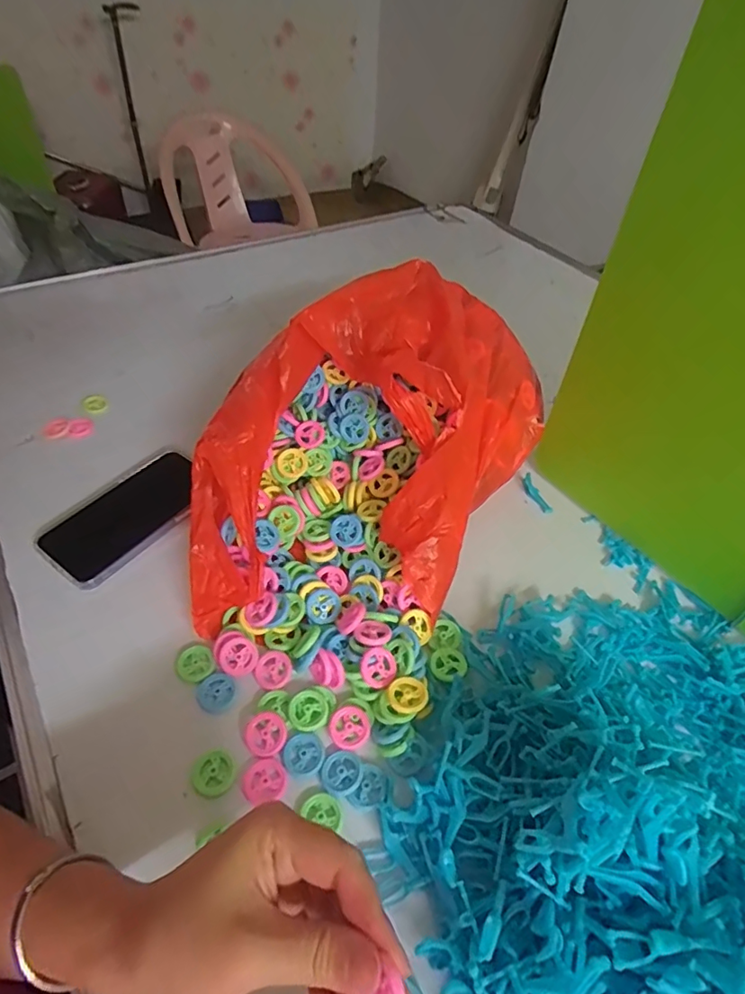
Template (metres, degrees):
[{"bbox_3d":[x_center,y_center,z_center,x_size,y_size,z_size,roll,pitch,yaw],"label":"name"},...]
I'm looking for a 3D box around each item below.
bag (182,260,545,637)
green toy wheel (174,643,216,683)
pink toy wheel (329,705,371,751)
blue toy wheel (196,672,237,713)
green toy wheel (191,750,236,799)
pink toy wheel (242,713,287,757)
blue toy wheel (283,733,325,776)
[{"bbox_3d":[-0.002,-0.050,0.488,0.248,0.161,0.399,27,50,18],"label":"bag"},{"bbox_3d":[-0.141,0.133,0.417,0.028,0.011,0.031,-25,55,-26],"label":"green toy wheel"},{"bbox_3d":[-0.017,0.170,0.388,0.029,0.005,0.029,3,47,-3],"label":"pink toy wheel"},{"bbox_3d":[-0.121,0.152,0.405,0.028,0.008,0.028,3,47,-3],"label":"blue toy wheel"},{"bbox_3d":[-0.111,0.193,0.365,0.028,0.004,0.029,3,47,-3],"label":"green toy wheel"},{"bbox_3d":[-0.078,0.175,0.383,0.029,0.004,0.029,3,65,-6],"label":"pink toy wheel"},{"bbox_3d":[-0.050,0.185,0.378,0.029,0.004,0.028,3,47,-3],"label":"blue toy wheel"}]

